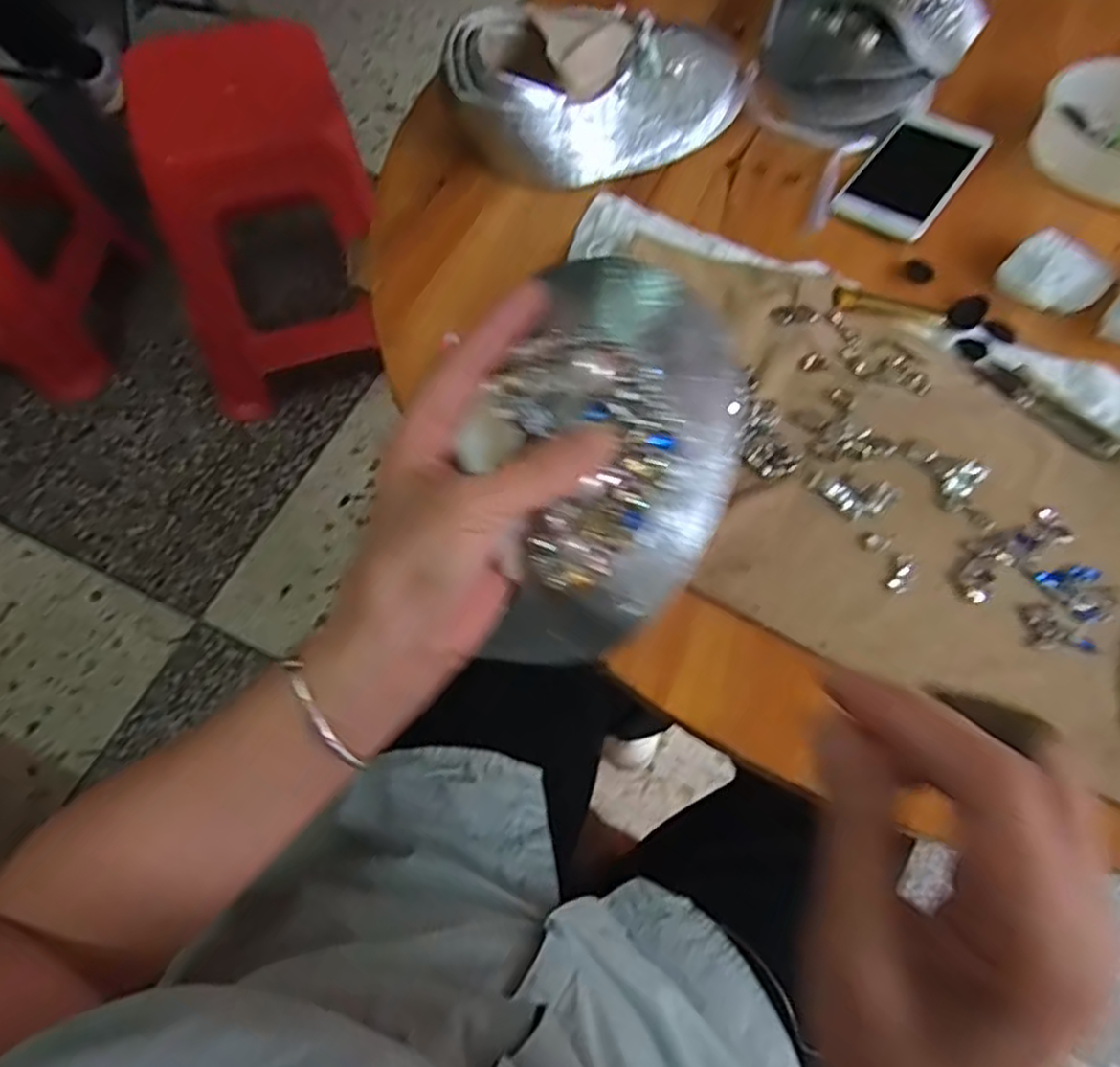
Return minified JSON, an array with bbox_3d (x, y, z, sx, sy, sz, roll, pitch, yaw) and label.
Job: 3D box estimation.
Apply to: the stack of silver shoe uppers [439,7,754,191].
[{"bbox_3d":[0.030,-0.354,0.594,0.240,0.071,0.123,4,64,0],"label":"stack of silver shoe uppers"}]

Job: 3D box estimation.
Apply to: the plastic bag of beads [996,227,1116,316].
[{"bbox_3d":[0.376,-0.196,0.553,0.057,0.027,0.065,-35,70,-17],"label":"plastic bag of beads"}]

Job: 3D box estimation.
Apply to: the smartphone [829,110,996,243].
[{"bbox_3d":[0.299,-0.305,0.612,0.075,0.005,0.160,35,68,14],"label":"smartphone"}]

